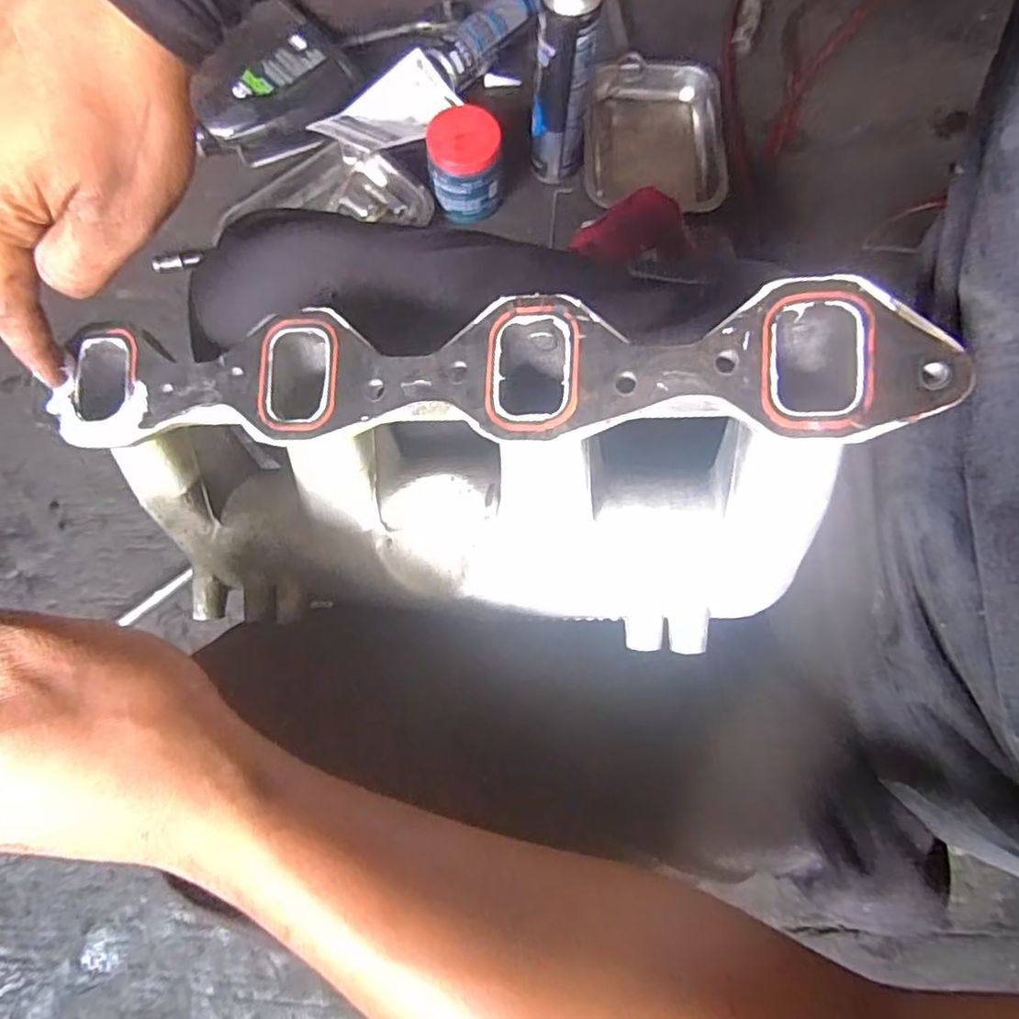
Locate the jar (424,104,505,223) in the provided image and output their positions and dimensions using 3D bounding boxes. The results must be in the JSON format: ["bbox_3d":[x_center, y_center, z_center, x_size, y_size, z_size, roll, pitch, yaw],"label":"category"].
[{"bbox_3d":[-0.055,-0.438,0.809,0.092,0.100,0.089,0,77,-1],"label":"jar"}]

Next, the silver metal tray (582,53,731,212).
[{"bbox_3d":[0.197,-0.497,0.869,0.178,0.072,0.239,4,75,0],"label":"silver metal tray"}]

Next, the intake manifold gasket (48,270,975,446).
[{"bbox_3d":[-0.030,-0.058,0.266,0.380,0.005,0.057,1,87,14],"label":"intake manifold gasket"}]

